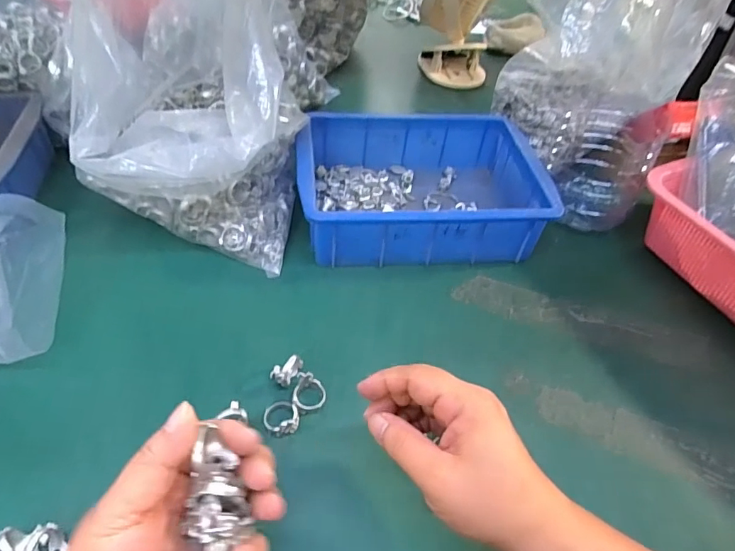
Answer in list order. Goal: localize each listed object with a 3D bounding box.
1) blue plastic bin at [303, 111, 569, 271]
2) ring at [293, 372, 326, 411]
[{"bbox_3d":[0.051,-0.093,0.506,0.241,0.076,0.172,0,48,-8],"label":"blue plastic bin"},{"bbox_3d":[-0.044,0.089,0.363,0.024,0.015,0.025,4,47,-4],"label":"ring"}]

